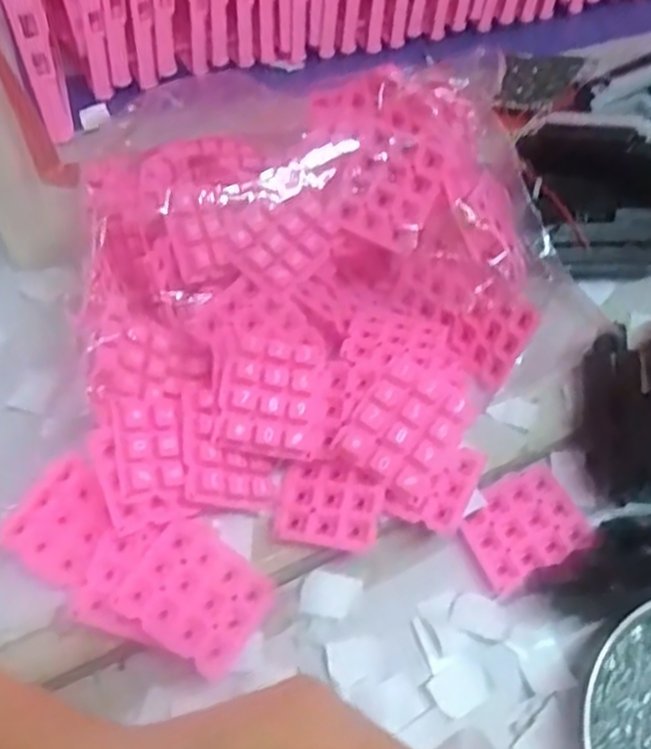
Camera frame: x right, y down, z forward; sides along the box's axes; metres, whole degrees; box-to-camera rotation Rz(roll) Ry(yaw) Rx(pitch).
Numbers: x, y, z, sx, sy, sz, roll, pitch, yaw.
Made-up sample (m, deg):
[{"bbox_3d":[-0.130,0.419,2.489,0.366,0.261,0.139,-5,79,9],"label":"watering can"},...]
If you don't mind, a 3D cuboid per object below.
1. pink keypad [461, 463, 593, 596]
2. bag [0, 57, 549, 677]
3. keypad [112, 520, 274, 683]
[{"bbox_3d":[0.097,0.074,0.378,0.060,0.010,0.047,-21,57,-15],"label":"pink keypad"},{"bbox_3d":[-0.009,-0.030,0.392,0.240,0.080,0.321,3,54,2],"label":"bag"},{"bbox_3d":[-0.056,0.097,0.338,0.061,0.007,0.050,37,56,1],"label":"keypad"}]

